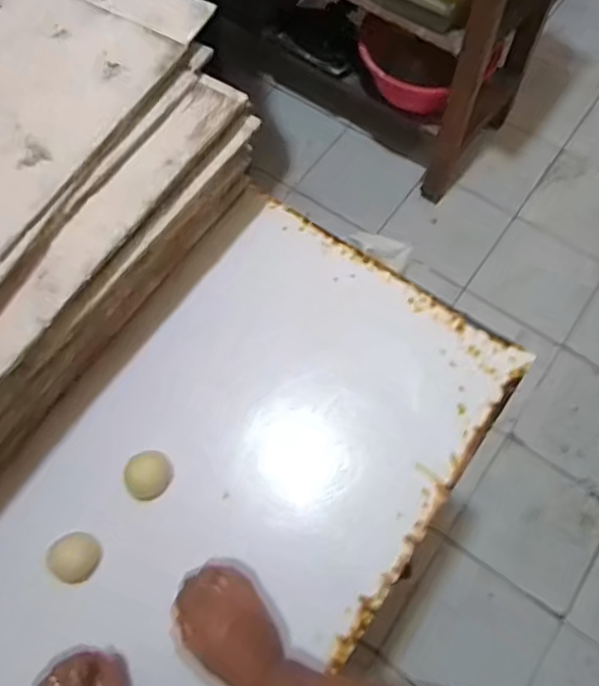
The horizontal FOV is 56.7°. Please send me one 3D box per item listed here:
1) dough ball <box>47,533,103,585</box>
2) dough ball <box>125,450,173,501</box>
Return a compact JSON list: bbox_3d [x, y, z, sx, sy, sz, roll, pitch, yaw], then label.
[{"bbox_3d":[-0.232,0.223,0.577,0.047,0.032,0.046,0,68,1],"label":"dough ball"},{"bbox_3d":[-0.164,0.144,0.606,0.043,0.033,0.051,32,72,13],"label":"dough ball"}]

